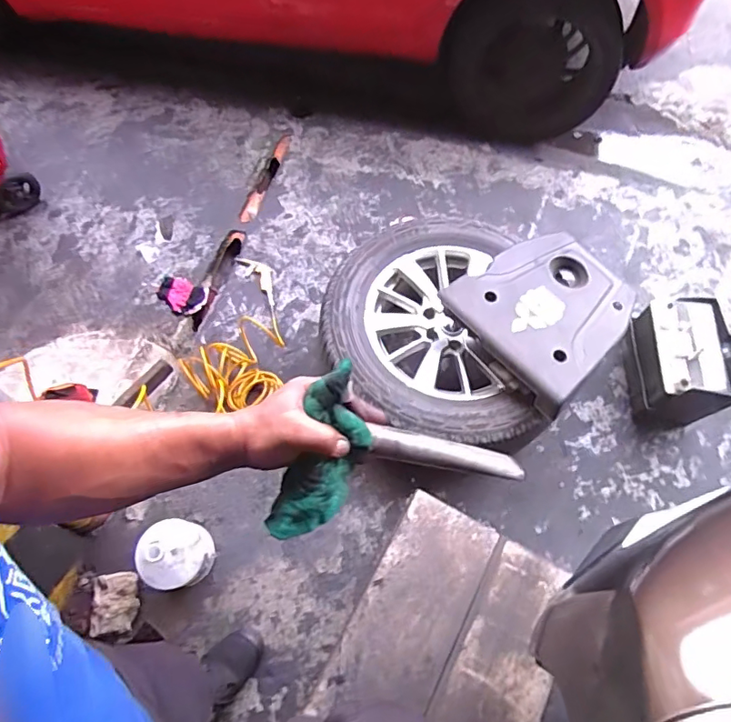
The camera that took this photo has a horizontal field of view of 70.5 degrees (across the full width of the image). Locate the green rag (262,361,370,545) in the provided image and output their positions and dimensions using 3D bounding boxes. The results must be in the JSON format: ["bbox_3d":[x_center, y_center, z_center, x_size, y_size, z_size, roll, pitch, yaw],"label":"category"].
[{"bbox_3d":[-0.037,0.086,0.487,0.070,0.039,0.169,18,87,7],"label":"green rag"}]

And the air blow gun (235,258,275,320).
[{"bbox_3d":[-0.341,-0.263,1.760,0.090,0.022,0.267,-30,68,-15],"label":"air blow gun"}]

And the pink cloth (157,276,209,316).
[{"bbox_3d":[-0.601,-0.215,1.685,0.176,0.048,0.128,31,67,13],"label":"pink cloth"}]

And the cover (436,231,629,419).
[{"bbox_3d":[0.500,-0.150,1.371,0.463,0.064,0.413,-35,70,-16],"label":"cover"}]

